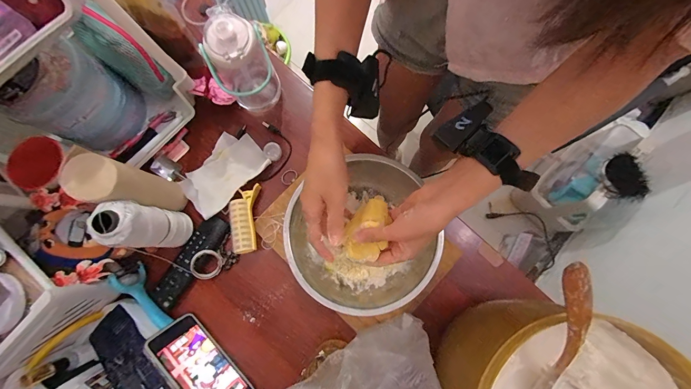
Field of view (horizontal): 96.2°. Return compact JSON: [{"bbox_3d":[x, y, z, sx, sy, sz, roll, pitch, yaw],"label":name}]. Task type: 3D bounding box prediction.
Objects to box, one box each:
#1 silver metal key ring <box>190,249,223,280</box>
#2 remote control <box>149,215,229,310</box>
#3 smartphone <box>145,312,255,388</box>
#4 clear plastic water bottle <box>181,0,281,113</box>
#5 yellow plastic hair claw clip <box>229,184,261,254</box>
[{"bbox_3d":[-0.225,0.114,0.501,0.047,0.005,0.047,-1,92,-27],"label":"silver metal key ring"},{"bbox_3d":[-0.252,0.107,0.504,0.044,0.018,0.156,34,82,7],"label":"remote control"},{"bbox_3d":[-0.209,0.258,0.456,0.167,0.083,0.006,46,120,7],"label":"smartphone"},{"bbox_3d":[-0.153,-0.188,0.480,0.078,0.169,0.096,-32,81,-4],"label":"clear plastic water bottle"},{"bbox_3d":[-0.166,0.038,0.504,0.043,0.021,0.109,0,80,1],"label":"yellow plastic hair claw clip"}]

